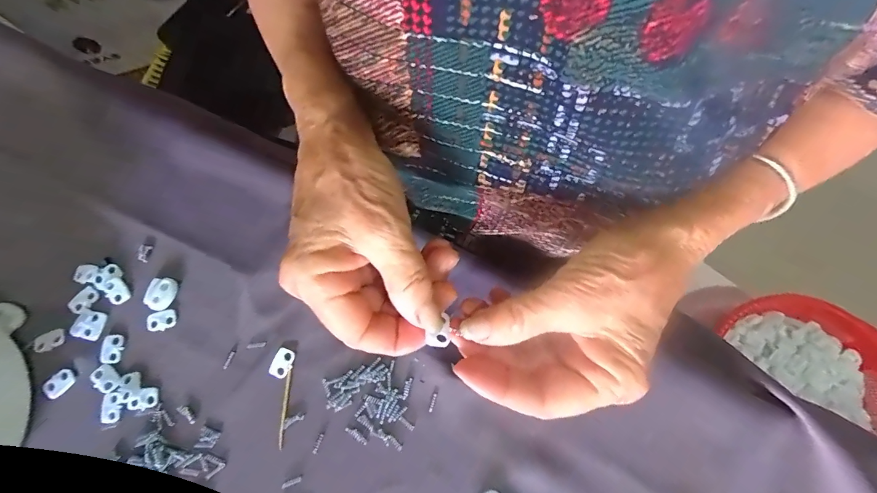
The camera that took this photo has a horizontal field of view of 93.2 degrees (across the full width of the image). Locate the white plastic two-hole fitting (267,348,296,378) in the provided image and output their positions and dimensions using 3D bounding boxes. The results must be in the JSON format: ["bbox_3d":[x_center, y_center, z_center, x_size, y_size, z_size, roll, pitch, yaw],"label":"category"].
[{"bbox_3d":[-0.102,0.076,0.270,0.012,0.004,0.019,24,76,7],"label":"white plastic two-hole fitting"}]

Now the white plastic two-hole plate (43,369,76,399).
[{"bbox_3d":[-0.243,0.088,0.265,0.012,0.004,0.019,40,76,12],"label":"white plastic two-hole plate"}]

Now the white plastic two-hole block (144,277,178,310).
[{"bbox_3d":[-0.189,0.032,0.282,0.018,0.005,0.022,11,74,4],"label":"white plastic two-hole block"}]

